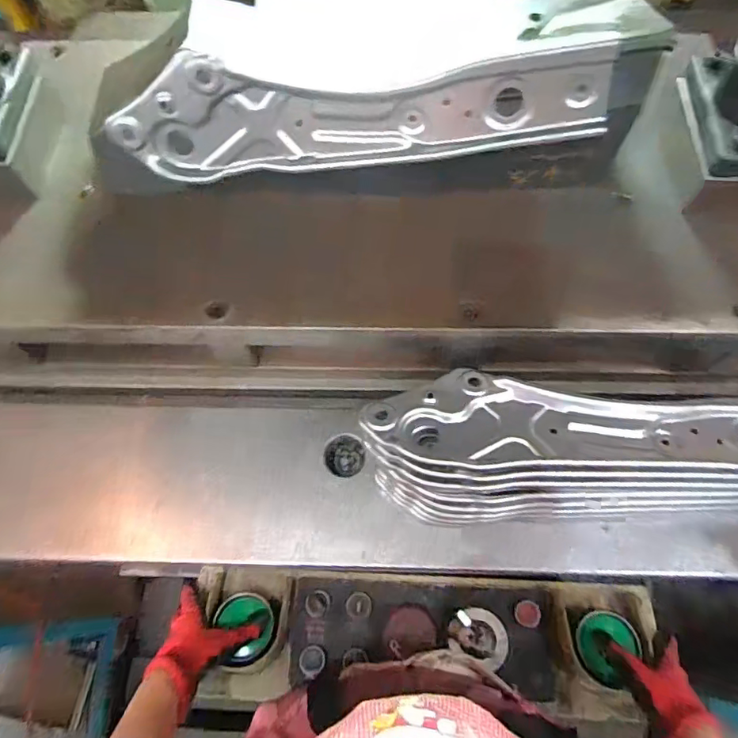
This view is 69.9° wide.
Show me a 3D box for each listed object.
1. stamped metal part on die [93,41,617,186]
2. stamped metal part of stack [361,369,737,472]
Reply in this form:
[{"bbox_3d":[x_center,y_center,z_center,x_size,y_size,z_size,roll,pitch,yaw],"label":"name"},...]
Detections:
[{"bbox_3d":[-0.014,-0.222,0.466,0.421,0.099,0.034,1,67,2],"label":"stamped metal part on die"},{"bbox_3d":[0.218,0.049,0.490,0.432,0.029,0.092,0,67,2],"label":"stamped metal part of stack"}]

